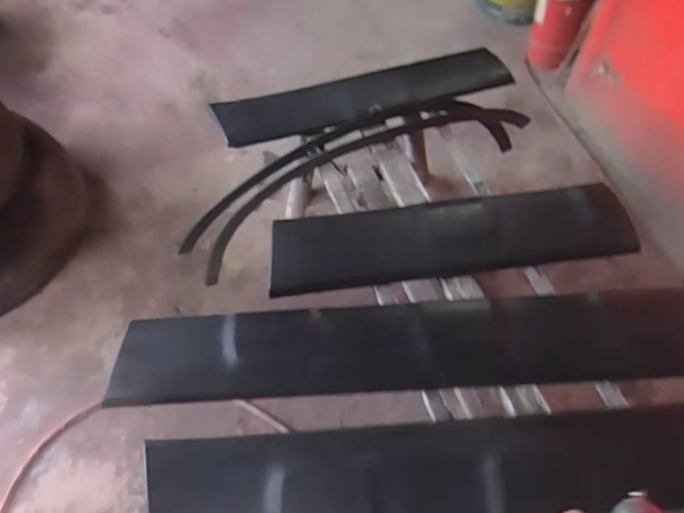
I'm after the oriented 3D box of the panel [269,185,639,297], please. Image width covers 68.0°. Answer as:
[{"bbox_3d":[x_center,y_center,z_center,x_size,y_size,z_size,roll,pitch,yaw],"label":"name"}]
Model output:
[{"bbox_3d":[0.178,-0.034,0.840,0.585,0.025,0.134,-9,58,-4],"label":"panel"}]

